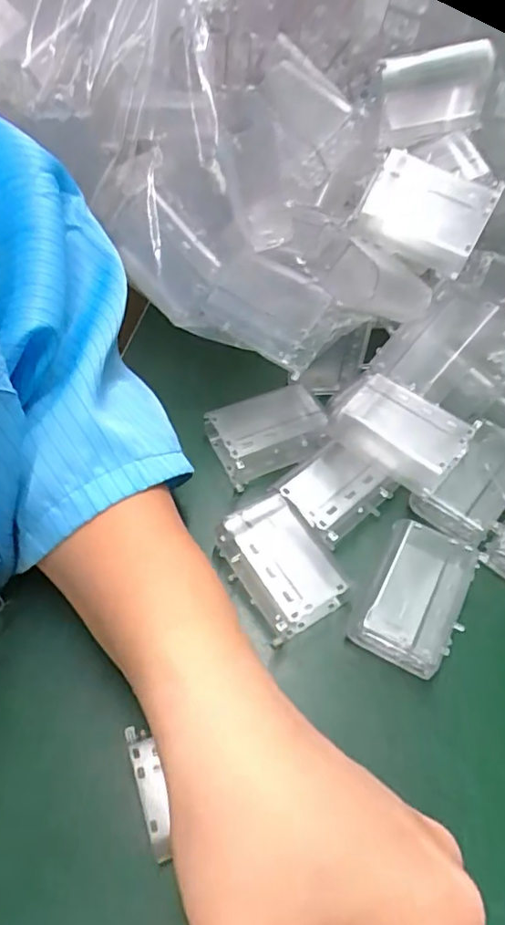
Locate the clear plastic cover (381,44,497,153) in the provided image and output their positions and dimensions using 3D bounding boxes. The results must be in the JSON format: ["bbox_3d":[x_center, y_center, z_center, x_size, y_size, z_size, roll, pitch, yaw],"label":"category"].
[{"bbox_3d":[0.089,-0.185,0.293,0.053,0.039,0.021,-5,57,-7],"label":"clear plastic cover"}]

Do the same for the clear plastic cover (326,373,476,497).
[{"bbox_3d":[0.068,-0.014,0.271,0.057,0.024,0.035,34,61,18],"label":"clear plastic cover"}]

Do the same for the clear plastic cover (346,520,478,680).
[{"bbox_3d":[0.069,0.058,0.250,0.037,0.023,0.056,26,59,14],"label":"clear plastic cover"}]

